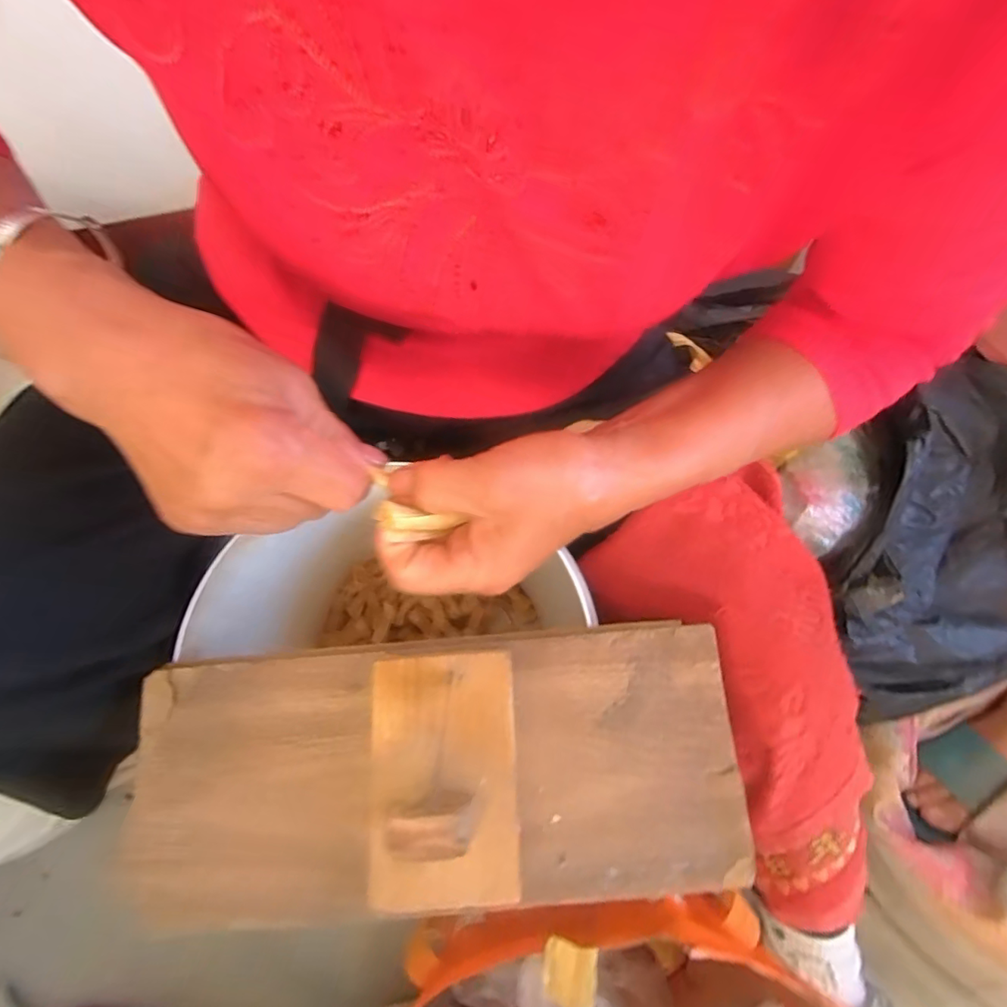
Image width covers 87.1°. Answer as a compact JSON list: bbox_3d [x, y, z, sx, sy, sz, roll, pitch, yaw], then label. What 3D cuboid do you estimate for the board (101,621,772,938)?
[{"bbox_3d":[-0.044,0.169,0.339,0.383,0.030,0.158,-3,74,-1],"label":"board"}]

